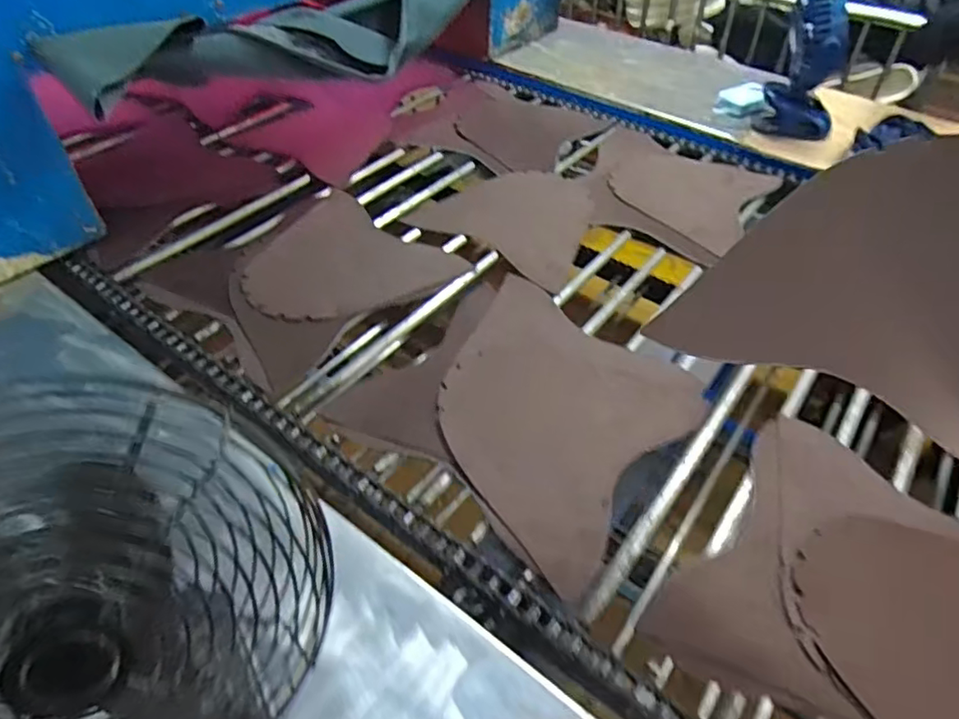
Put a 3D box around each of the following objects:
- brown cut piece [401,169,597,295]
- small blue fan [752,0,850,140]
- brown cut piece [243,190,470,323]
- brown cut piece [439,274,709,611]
[{"bbox_3d":[0.064,-0.208,0.859,0.243,0.007,0.225,28,54,26],"label":"brown cut piece"},{"bbox_3d":[0.526,-0.455,0.940,0.117,0.224,0.074,26,52,19],"label":"small blue fan"},{"bbox_3d":[-0.185,-0.128,0.776,0.244,0.007,0.230,32,54,25],"label":"brown cut piece"},{"bbox_3d":[0.067,0.047,0.619,0.263,0.016,0.296,29,53,23],"label":"brown cut piece"}]

